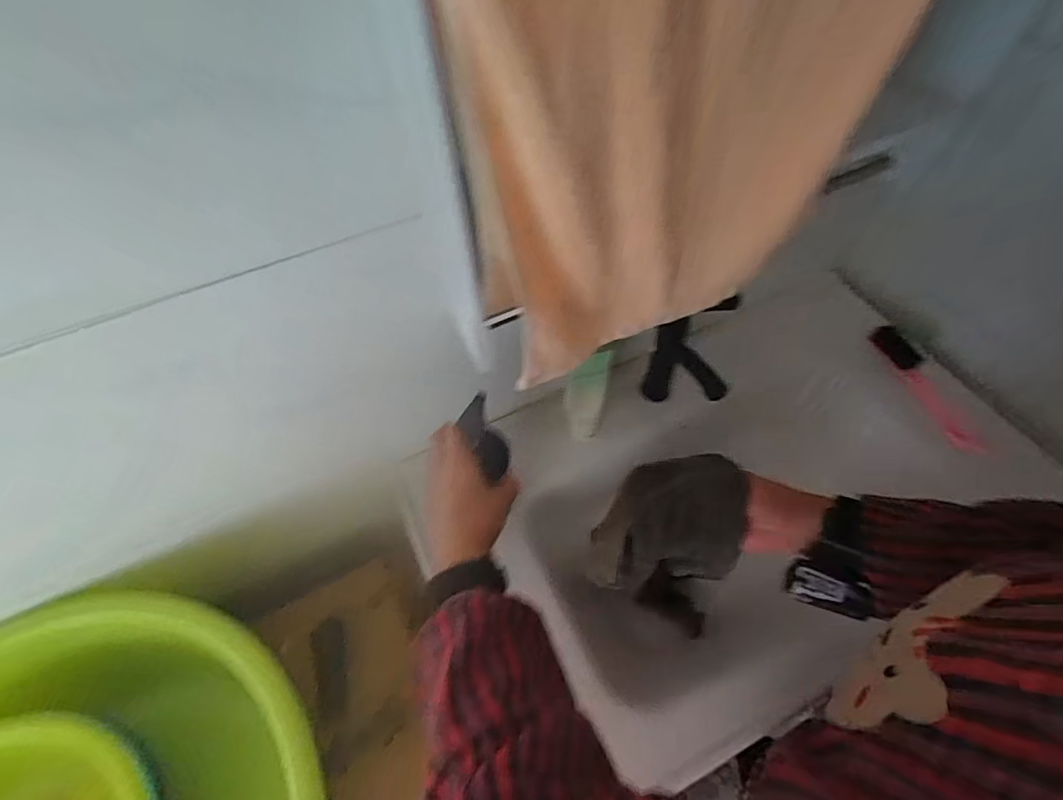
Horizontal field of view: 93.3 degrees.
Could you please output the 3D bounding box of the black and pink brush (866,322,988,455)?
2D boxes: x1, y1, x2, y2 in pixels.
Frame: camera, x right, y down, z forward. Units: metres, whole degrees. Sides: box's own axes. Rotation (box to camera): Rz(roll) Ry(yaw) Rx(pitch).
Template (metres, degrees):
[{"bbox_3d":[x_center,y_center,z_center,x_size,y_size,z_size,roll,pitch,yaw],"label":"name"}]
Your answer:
[{"bbox_3d":[0.564,-0.018,0.725,0.044,0.031,0.211,-13,57,-7],"label":"black and pink brush"}]

